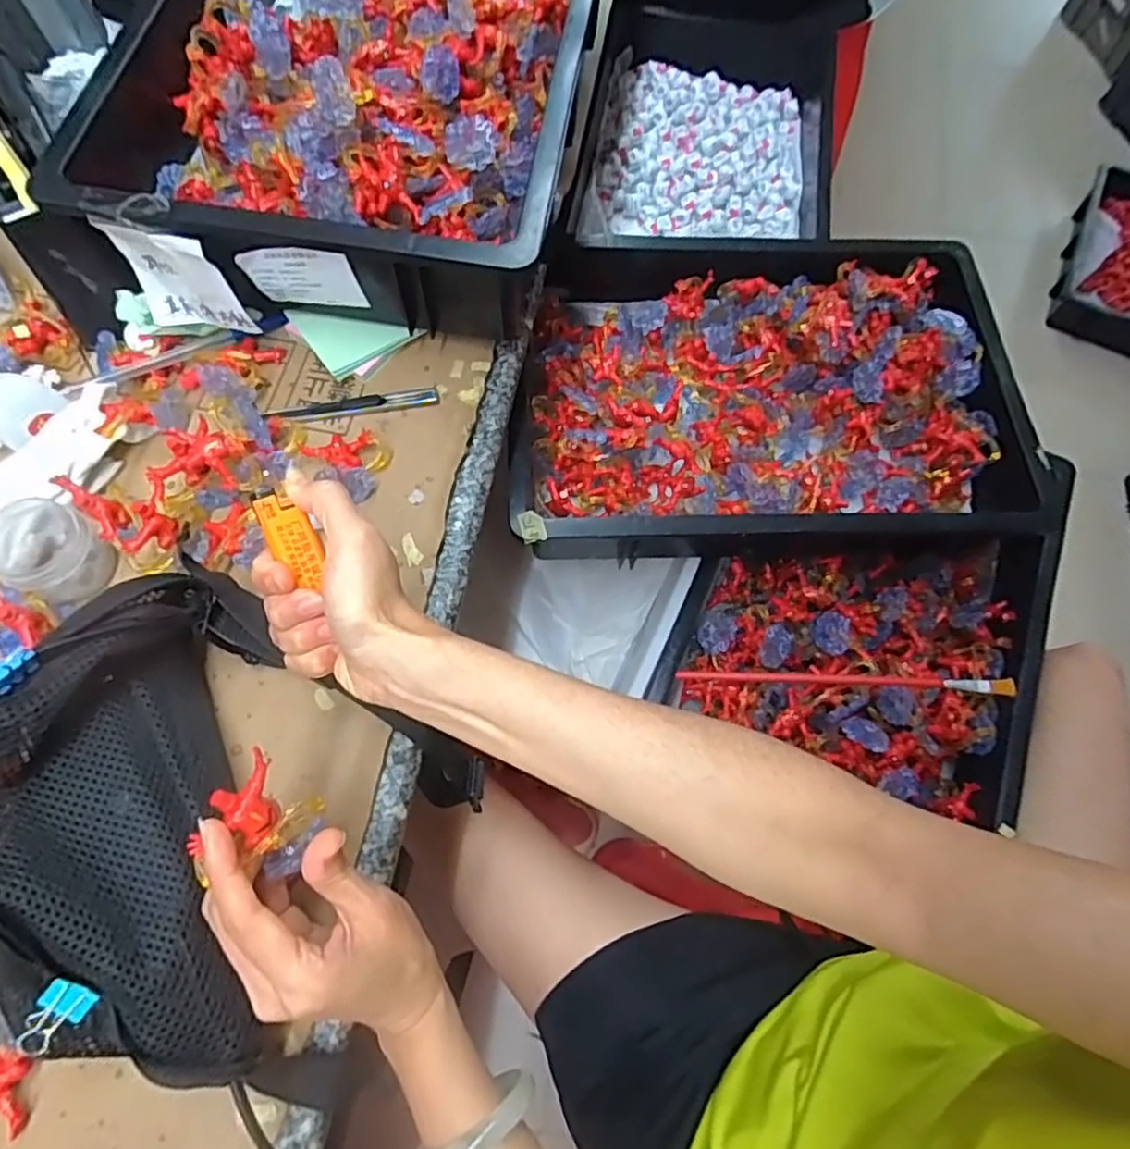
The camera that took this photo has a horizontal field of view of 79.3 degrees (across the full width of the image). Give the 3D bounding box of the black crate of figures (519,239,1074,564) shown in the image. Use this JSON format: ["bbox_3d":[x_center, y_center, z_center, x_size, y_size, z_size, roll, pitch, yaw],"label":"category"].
[{"bbox_3d":[0.175,-0.164,0.621,0.436,0.090,0.310,-1,69,-2],"label":"black crate of figures"}]

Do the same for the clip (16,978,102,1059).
[{"bbox_3d":[-0.214,0.186,0.287,0.020,0.010,0.030,42,64,-15],"label":"clip"}]

